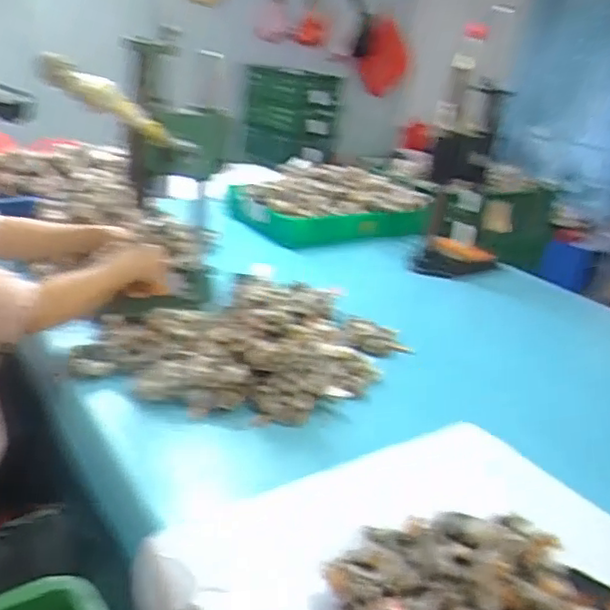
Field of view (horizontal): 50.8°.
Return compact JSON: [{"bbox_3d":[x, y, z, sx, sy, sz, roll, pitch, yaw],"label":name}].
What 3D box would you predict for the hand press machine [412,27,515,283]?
[{"bbox_3d":[0.411,-0.348,1.600,0.205,0.601,0.232,12,24,12],"label":"hand press machine"}]

